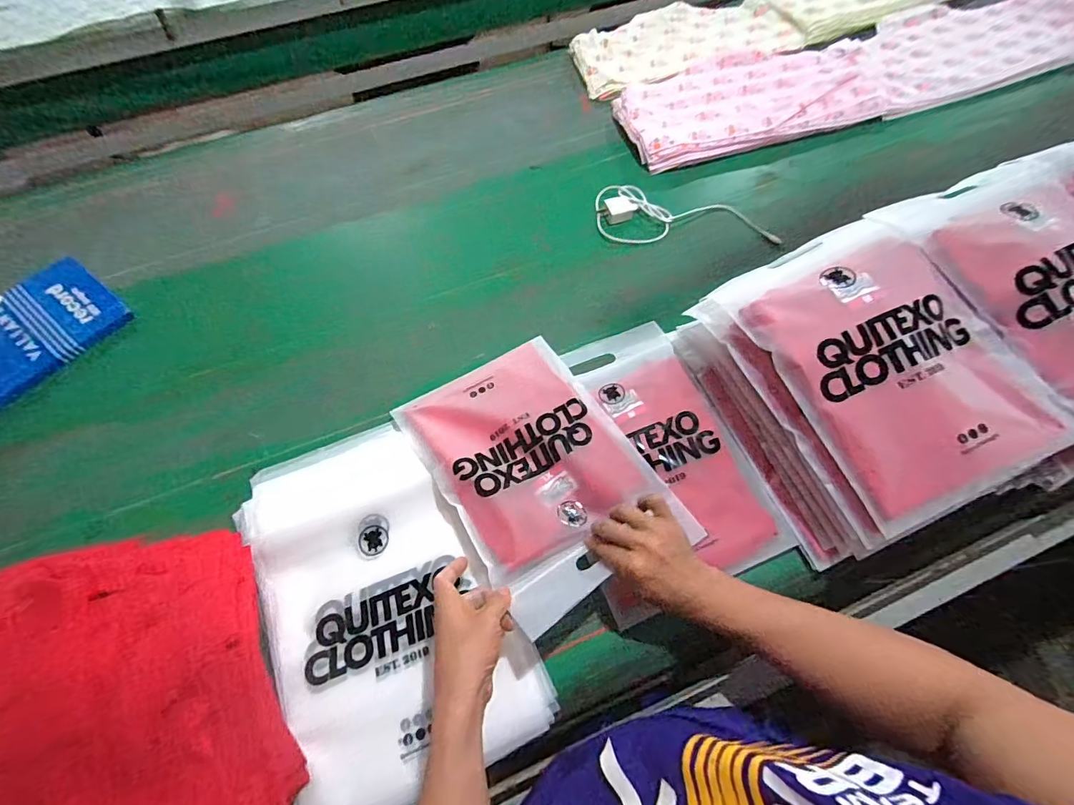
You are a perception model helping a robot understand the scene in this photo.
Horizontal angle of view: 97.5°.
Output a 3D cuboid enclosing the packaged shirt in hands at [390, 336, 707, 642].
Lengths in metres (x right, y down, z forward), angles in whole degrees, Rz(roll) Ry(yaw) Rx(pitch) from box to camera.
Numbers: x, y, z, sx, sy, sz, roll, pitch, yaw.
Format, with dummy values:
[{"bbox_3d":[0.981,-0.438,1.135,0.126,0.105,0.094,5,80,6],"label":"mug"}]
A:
[{"bbox_3d":[-0.003,0.070,0.588,0.231,0.038,0.344,-27,58,-16],"label":"packaged shirt in hands"}]

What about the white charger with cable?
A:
[{"bbox_3d":[0.248,-0.314,0.805,0.293,0.036,0.138,1,63,3],"label":"white charger with cable"}]

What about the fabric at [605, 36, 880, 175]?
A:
[{"bbox_3d":[0.425,-0.595,0.917,0.548,0.062,0.272,-20,64,-8],"label":"fabric"}]

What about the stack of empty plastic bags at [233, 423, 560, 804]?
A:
[{"bbox_3d":[-0.182,0.215,0.545,0.254,0.025,0.404,-25,65,-10],"label":"stack of empty plastic bags"}]

